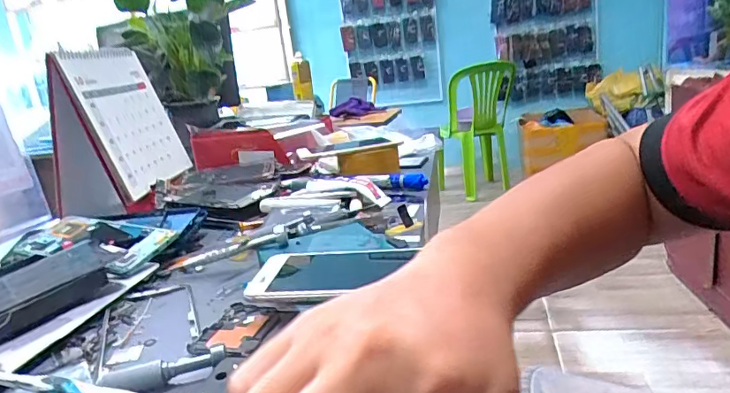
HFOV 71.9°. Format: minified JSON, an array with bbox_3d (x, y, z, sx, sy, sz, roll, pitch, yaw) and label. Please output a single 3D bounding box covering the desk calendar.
[{"bbox_3d":[-0.367,-0.103,0.742,0.115,0.197,0.216,-6,15,4],"label":"desk calendar"}]

